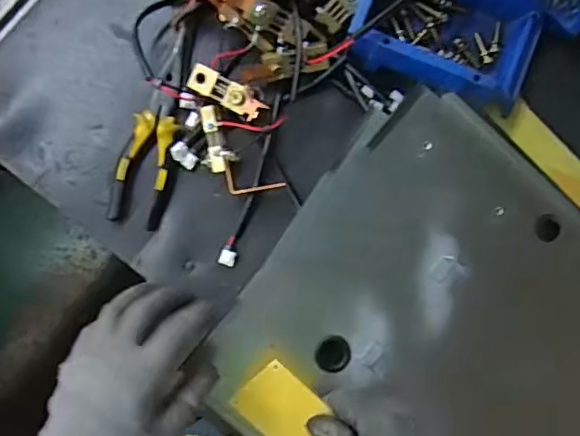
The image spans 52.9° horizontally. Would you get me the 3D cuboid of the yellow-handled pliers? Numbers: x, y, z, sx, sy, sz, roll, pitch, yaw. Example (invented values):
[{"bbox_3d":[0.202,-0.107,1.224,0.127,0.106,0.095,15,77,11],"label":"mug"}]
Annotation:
[{"bbox_3d":[-0.134,-0.089,0.567,0.050,0.019,0.193,12,89,-3],"label":"yellow-handled pliers"}]

